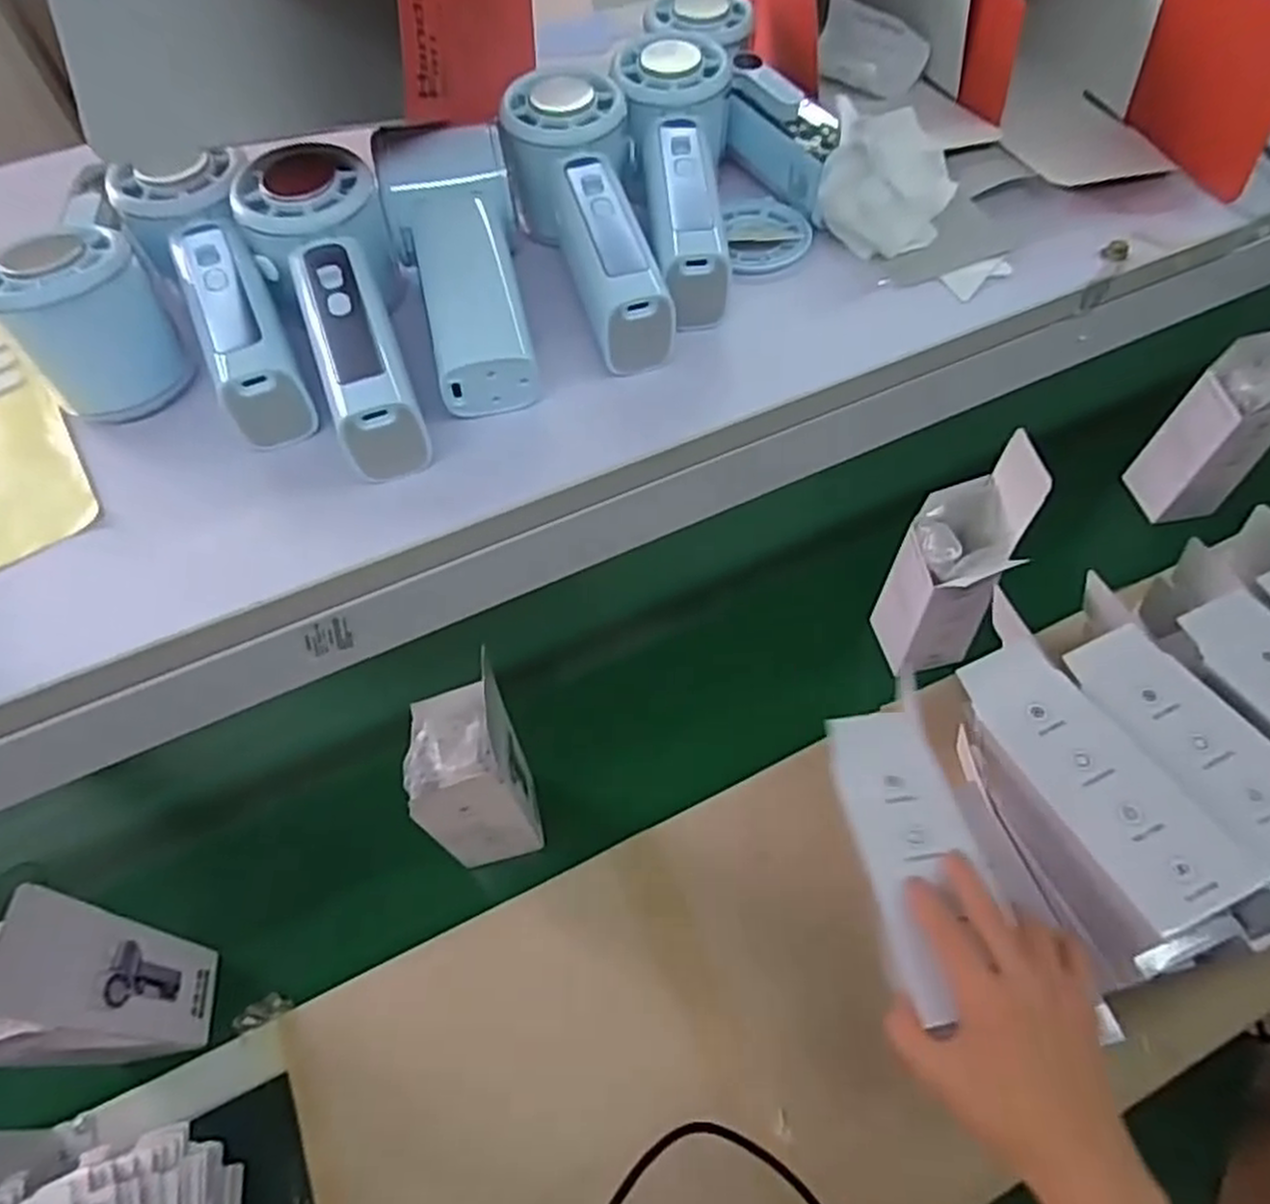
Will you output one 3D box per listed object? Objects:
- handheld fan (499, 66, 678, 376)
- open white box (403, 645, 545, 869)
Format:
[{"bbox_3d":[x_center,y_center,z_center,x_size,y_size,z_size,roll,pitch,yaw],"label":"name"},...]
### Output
[{"bbox_3d":[-0.022,-0.173,0.339,0.056,0.056,0.144,-10,56,-4],"label":"handheld fan"},{"bbox_3d":[-0.131,0.138,0.618,0.076,0.183,0.096,-10,56,-4],"label":"open white box"}]

